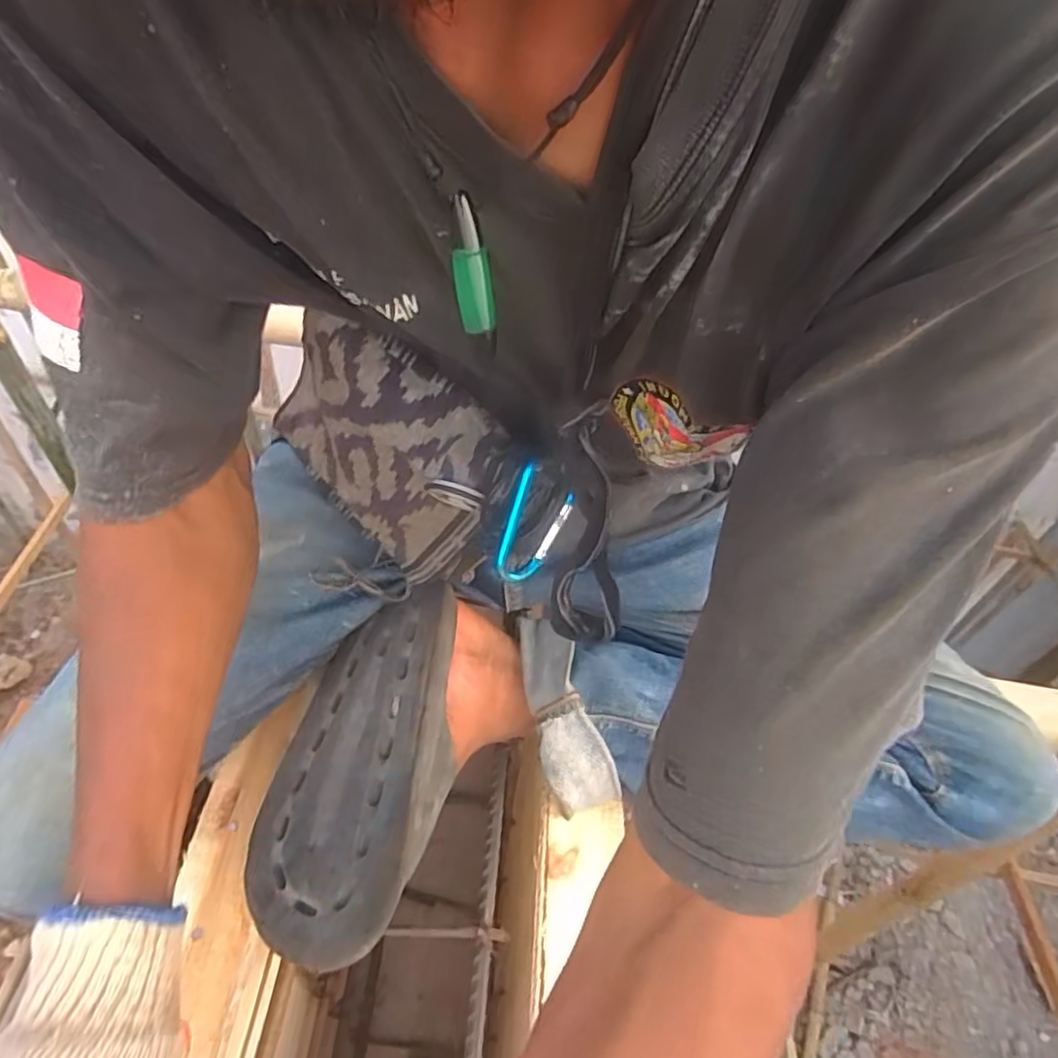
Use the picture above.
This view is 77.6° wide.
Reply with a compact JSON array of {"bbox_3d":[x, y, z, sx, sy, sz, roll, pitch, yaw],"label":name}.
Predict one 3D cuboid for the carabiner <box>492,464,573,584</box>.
[{"bbox_3d":[0.003,-0.002,0.372,0.036,0.065,0.009,14,11,-26],"label":"carabiner"}]

